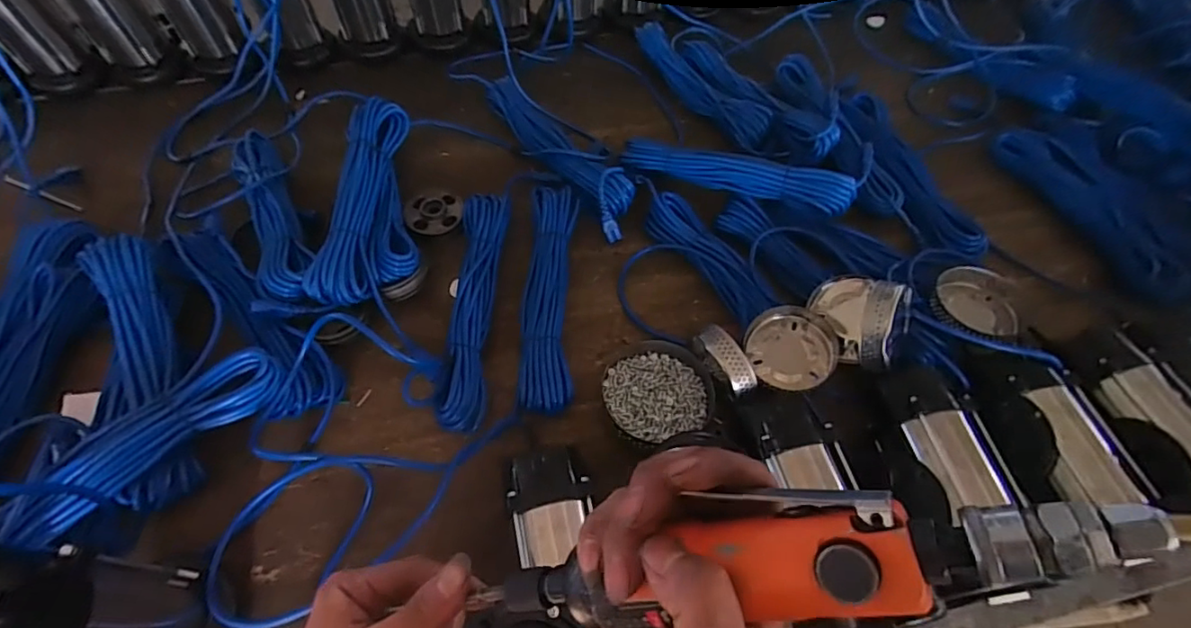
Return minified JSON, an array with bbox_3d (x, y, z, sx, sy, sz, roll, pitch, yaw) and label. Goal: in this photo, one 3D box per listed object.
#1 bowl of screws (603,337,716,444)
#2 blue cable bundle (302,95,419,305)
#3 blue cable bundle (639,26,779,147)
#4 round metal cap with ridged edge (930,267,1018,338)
[{"bbox_3d":[0.073,0.095,0.677,0.129,0.040,0.128,1,59,-1],"label":"bowl of screws"},{"bbox_3d":[-0.301,-0.161,0.761,0.116,0.034,0.344,14,56,-23],"label":"blue cable bundle"},{"bbox_3d":[0.195,-0.419,0.975,0.110,0.041,0.357,-21,62,-14],"label":"blue cable bundle"},{"bbox_3d":[0.465,-0.014,0.679,0.088,0.029,0.103,1,59,-1],"label":"round metal cap with ridged edge"}]

